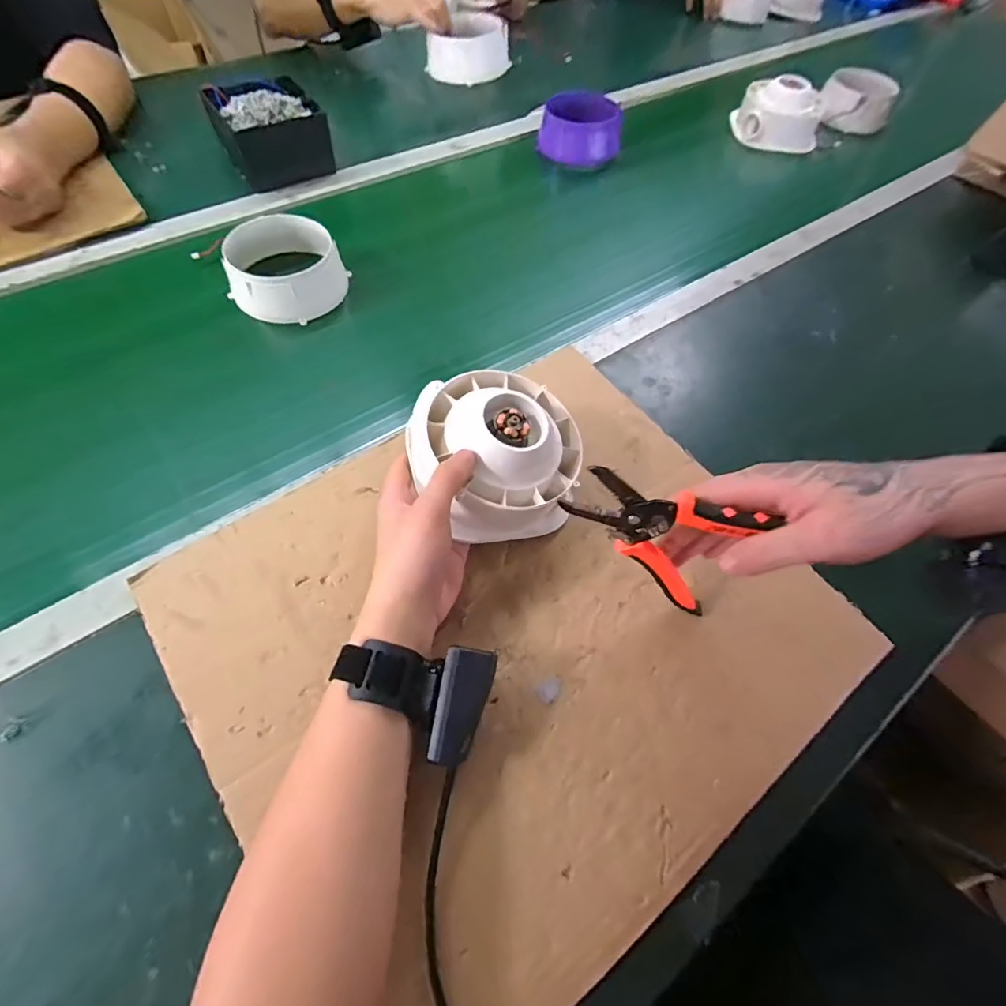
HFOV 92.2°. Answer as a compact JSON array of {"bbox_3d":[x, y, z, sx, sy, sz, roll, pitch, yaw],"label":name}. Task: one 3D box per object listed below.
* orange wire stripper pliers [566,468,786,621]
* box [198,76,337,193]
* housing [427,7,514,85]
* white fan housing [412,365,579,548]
[{"bbox_3d":[0.102,0.027,0.340,0.120,0.113,0.024,18,60,8],"label":"orange wire stripper pliers"},{"bbox_3d":[-0.320,-0.508,0.664,0.126,0.077,0.143,-31,68,-19],"label":"box"},{"bbox_3d":[-0.057,-0.714,0.761,0.126,0.061,0.098,-9,63,-9],"label":"housing"},{"bbox_3d":[-0.002,-0.043,0.395,0.135,0.075,0.135,8,60,-15],"label":"white fan housing"}]

